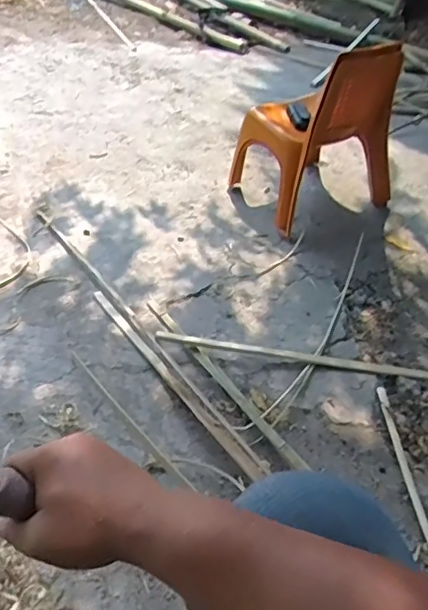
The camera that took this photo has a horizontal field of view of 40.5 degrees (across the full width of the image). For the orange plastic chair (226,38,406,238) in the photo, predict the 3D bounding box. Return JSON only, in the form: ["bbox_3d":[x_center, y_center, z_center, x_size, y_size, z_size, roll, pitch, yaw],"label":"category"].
[{"bbox_3d":[0.283,-0.504,1.636,0.468,0.453,0.330,-25,47,-33],"label":"orange plastic chair"}]

